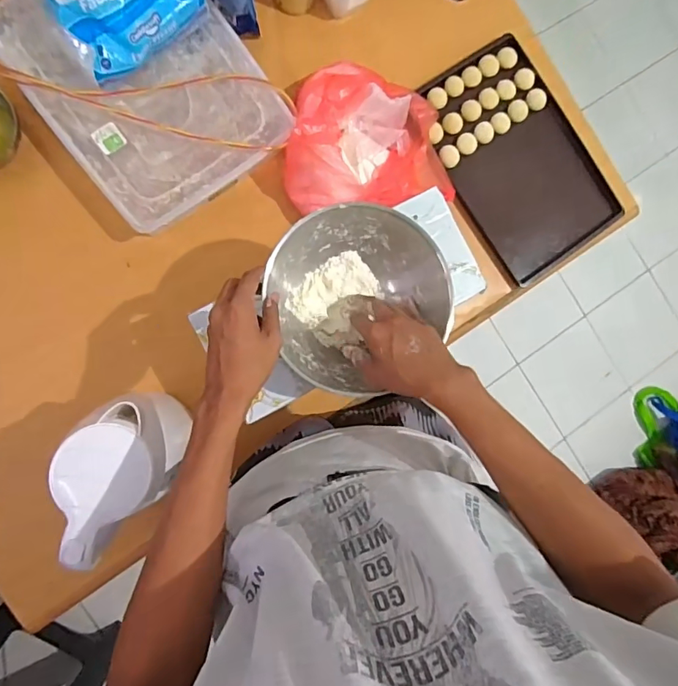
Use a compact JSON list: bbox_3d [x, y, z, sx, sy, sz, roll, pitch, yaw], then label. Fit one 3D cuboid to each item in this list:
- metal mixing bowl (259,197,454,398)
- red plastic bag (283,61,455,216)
[{"bbox_3d":[0.015,-0.058,0.584,0.206,0.077,0.192,0,88,-9],"label":"metal mixing bowl"},{"bbox_3d":[0.049,-0.298,0.718,0.242,0.097,0.214,7,87,-9],"label":"red plastic bag"}]

